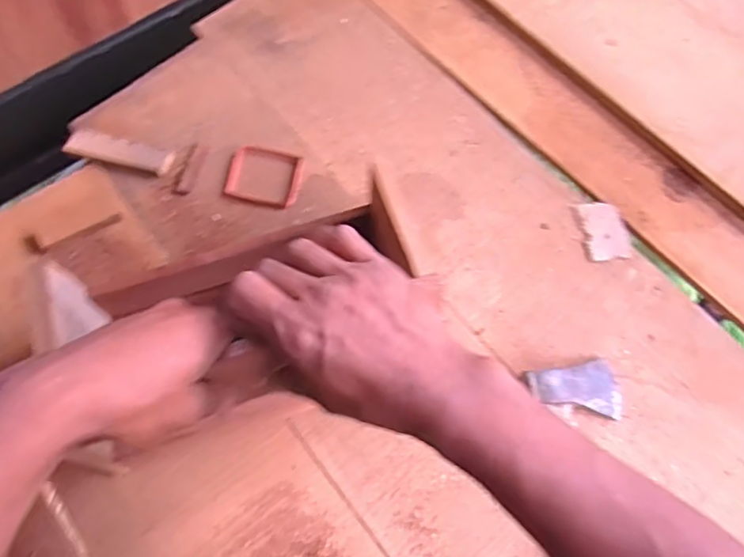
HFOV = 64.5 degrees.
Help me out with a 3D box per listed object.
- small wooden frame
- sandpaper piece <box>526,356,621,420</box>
[{"bbox_3d":[-0.116,-0.111,0.638,0.080,0.005,0.069,11,70,6],"label":"small wooden frame"},{"bbox_3d":[0.189,0.100,0.551,0.094,0.008,0.050,7,69,-11],"label":"sandpaper piece"}]

